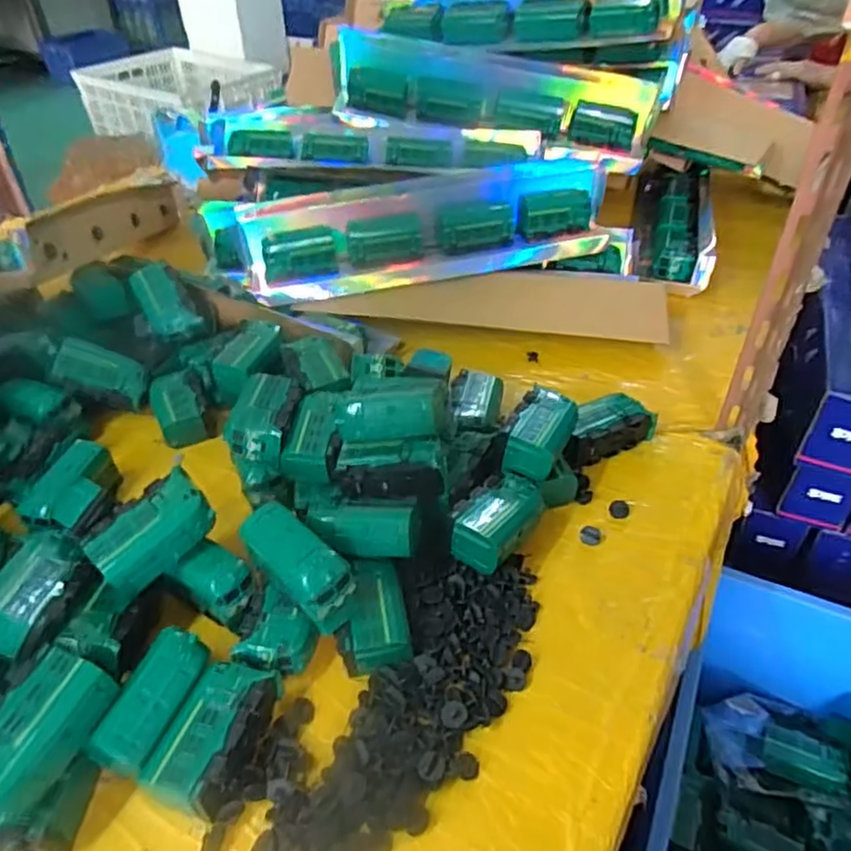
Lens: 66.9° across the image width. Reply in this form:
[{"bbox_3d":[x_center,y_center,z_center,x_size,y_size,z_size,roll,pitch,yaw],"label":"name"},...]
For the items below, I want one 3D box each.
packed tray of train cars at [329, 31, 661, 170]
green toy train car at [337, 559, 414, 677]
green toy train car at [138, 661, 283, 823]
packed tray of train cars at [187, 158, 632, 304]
[{"bbox_3d":[0.093,-0.484,0.956,0.477,0.146,0.039,16,3,7],"label":"packed tray of train cars"},{"bbox_3d":[-0.040,0.145,0.497,0.053,0.030,0.079,-5,41,-6],"label":"green toy train car"},{"bbox_3d":[-0.142,0.211,0.438,0.055,0.037,0.096,12,42,14],"label":"green toy train car"},{"bbox_3d":[0.000,-0.256,0.847,0.569,0.118,0.109,-7,41,-7],"label":"packed tray of train cars"}]

